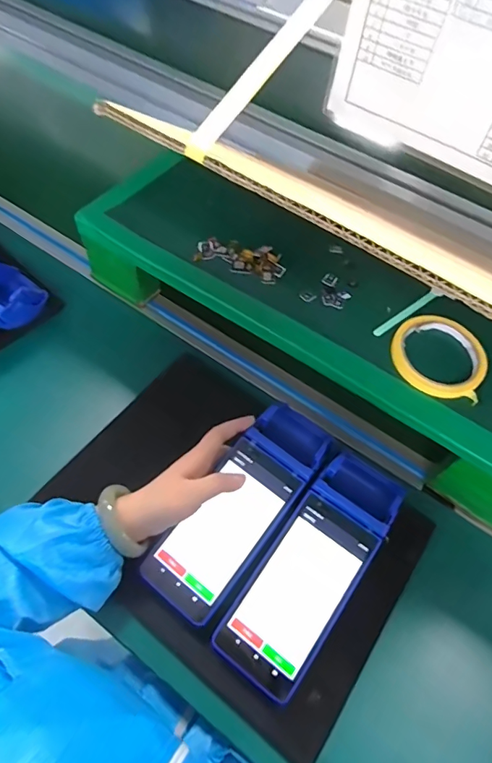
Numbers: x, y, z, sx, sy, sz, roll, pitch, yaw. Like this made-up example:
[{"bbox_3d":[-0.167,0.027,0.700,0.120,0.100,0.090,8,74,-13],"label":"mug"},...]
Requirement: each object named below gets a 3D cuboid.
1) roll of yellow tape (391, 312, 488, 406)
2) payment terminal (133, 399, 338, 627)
[{"bbox_3d":[0.199,-0.028,0.466,0.093,0.017,0.090,1,61,-2],"label":"roll of yellow tape"},{"bbox_3d":[0.000,0.116,0.443,0.078,0.042,0.226,33,65,15],"label":"payment terminal"}]

